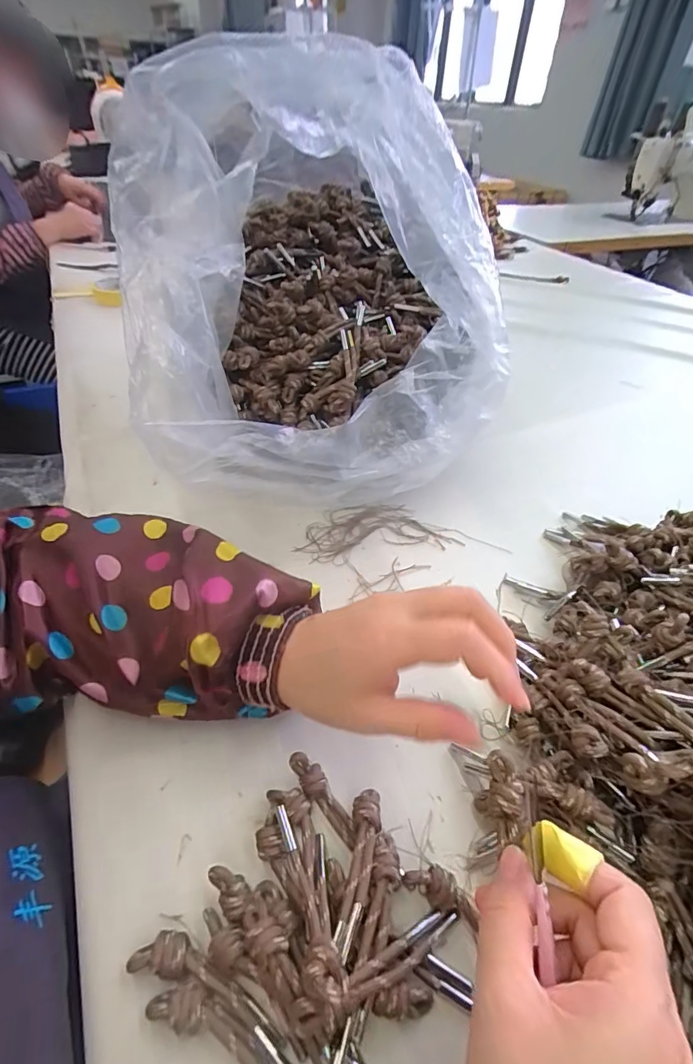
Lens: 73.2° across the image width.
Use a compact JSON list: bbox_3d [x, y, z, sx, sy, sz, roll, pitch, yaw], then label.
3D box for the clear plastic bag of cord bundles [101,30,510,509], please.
[{"bbox_3d":[-0.045,-0.242,0.426,0.258,0.268,0.367,-5,44,-8],"label":"clear plastic bag of cord bundles"}]

